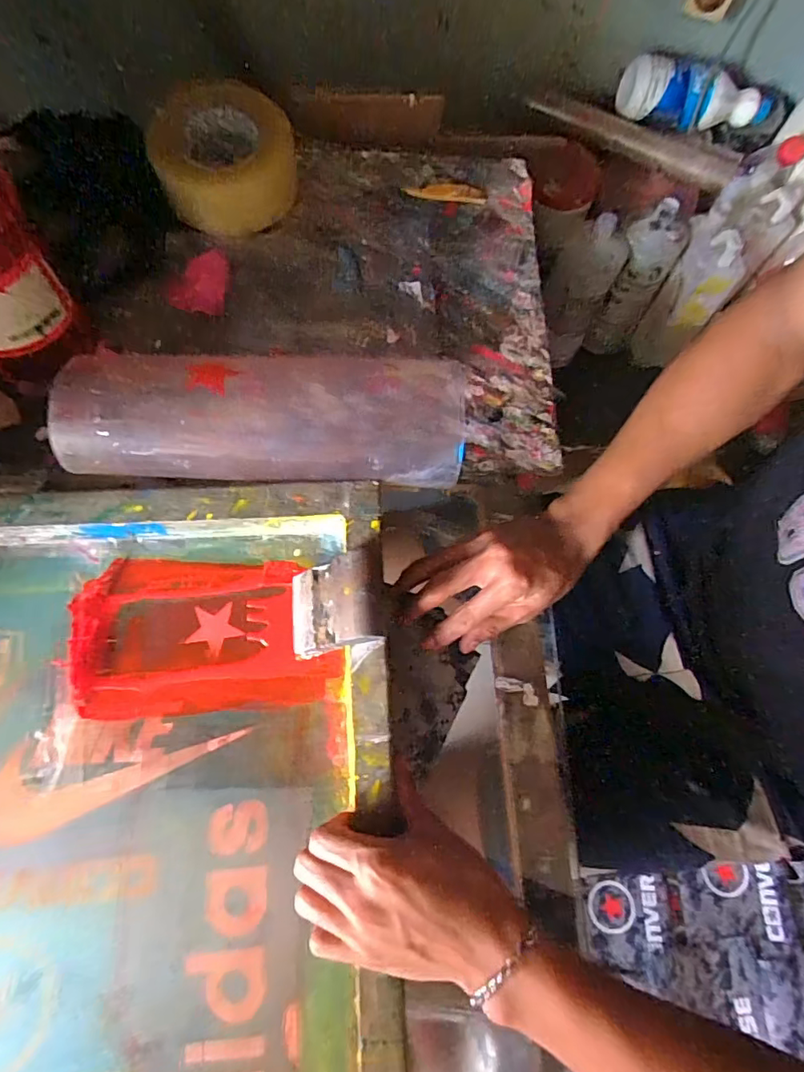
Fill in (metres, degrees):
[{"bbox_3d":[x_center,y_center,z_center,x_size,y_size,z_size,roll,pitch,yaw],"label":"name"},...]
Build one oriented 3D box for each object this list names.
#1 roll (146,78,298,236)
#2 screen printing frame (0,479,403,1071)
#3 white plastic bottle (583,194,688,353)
[{"bbox_3d":[-0.181,-0.385,0.541,0.139,0.070,0.121,-6,72,-4],"label":"roll"},{"bbox_3d":[-0.225,0.227,0.340,0.437,0.051,0.532,-4,72,-2],"label":"screen printing frame"},{"bbox_3d":[0.310,-0.339,0.731,0.076,0.209,0.080,32,74,8],"label":"white plastic bottle"}]

